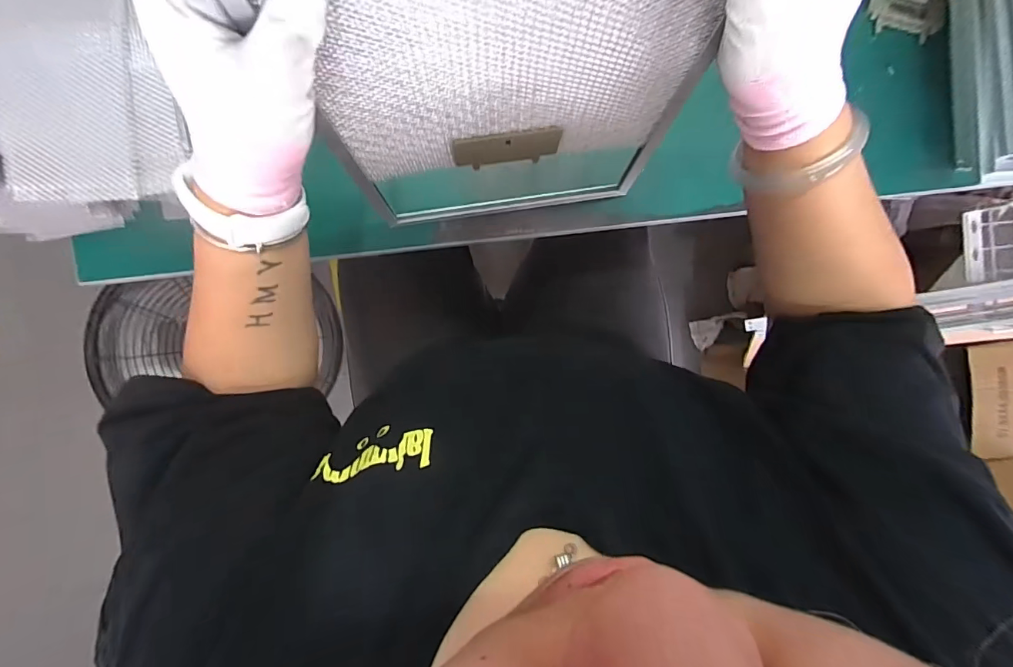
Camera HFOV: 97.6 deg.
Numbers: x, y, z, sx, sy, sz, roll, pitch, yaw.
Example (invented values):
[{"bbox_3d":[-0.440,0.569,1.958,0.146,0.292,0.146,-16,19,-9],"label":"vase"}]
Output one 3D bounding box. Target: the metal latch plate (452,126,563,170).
[{"bbox_3d":[0.000,-0.150,0.359,0.085,0.049,0.008,-8,93,-1],"label":"metal latch plate"}]

